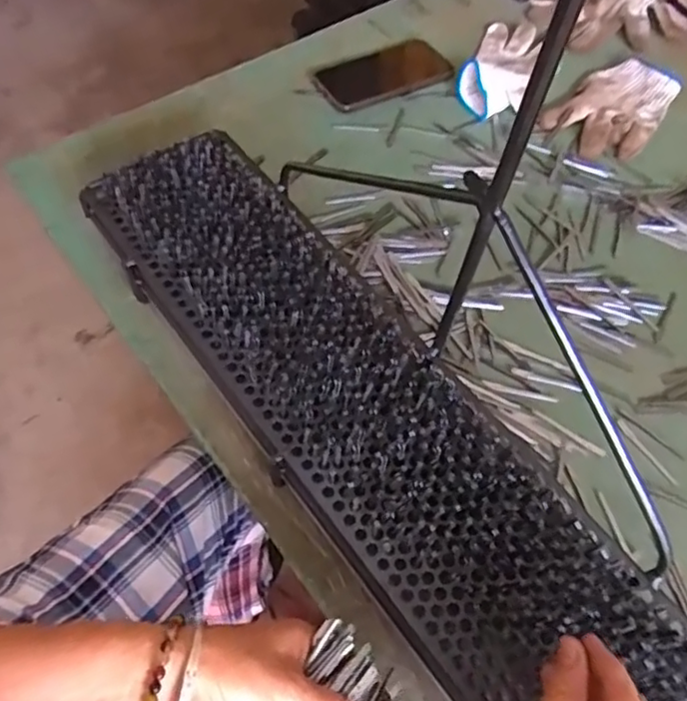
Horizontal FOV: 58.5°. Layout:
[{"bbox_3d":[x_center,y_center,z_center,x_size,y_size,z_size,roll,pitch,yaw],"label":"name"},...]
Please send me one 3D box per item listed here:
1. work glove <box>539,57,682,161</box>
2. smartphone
[{"bbox_3d":[0.324,-0.285,0.720,0.173,0.018,0.108,-38,69,-22],"label":"work glove"},{"bbox_3d":[0.044,-0.324,0.716,0.156,0.015,0.072,-25,65,-17],"label":"smartphone"}]

